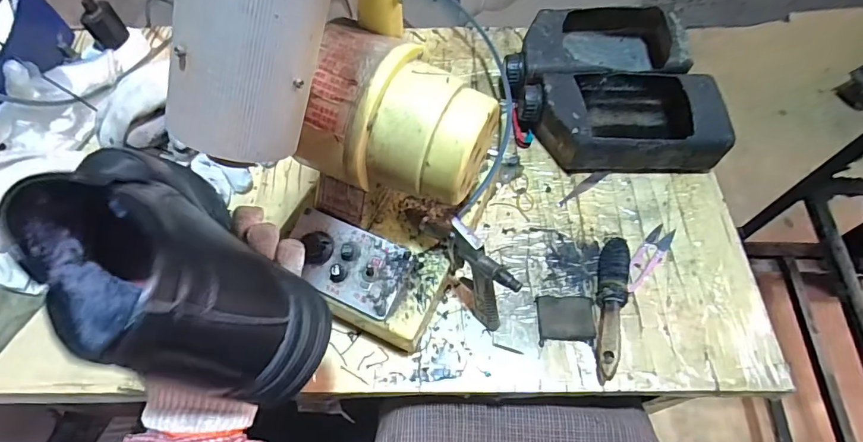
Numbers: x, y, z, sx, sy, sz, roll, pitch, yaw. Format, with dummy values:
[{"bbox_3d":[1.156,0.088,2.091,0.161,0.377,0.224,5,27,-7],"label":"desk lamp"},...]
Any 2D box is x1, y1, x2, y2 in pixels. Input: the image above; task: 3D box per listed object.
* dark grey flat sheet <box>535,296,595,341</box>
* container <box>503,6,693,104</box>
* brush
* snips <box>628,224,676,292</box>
[{"bbox_3d":[0.137,0.097,0.462,0.056,0.008,0.044,0,63,0],"label":"dark grey flat sheet"},{"bbox_3d":[0.211,-0.217,0.596,0.234,0.063,0.133,-3,63,-1],"label":"container"},{"bbox_3d":[0.179,0.086,0.460,0.024,0.027,0.145,14,64,8],"label":"brush"},{"bbox_3d":[0.235,0.039,0.496,0.024,0.005,0.094,38,69,18],"label":"snips"}]

